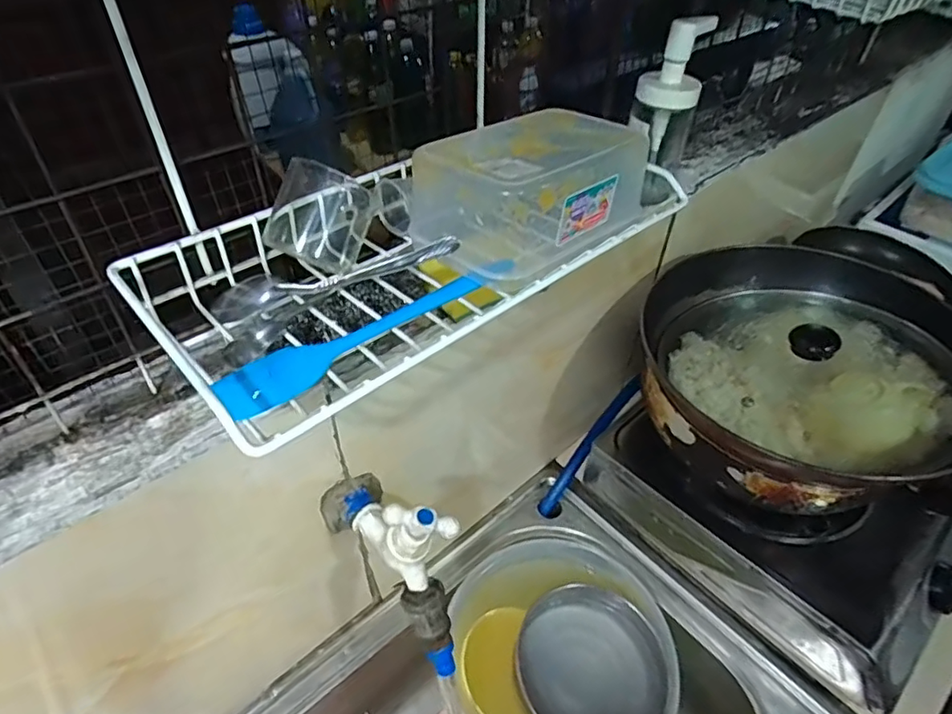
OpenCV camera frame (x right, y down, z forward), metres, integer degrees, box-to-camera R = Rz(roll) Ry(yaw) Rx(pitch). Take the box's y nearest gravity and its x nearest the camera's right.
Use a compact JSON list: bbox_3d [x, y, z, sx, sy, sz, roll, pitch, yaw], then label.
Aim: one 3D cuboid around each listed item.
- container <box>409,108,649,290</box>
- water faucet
[{"bbox_3d":[0.042,-0.115,0.406,0.152,0.075,0.091,-32,53,-30],"label":"container"},{"bbox_3d":[-0.052,0.153,0.450,0.044,0.140,0.134,-27,51,-27],"label":"water faucet"}]

